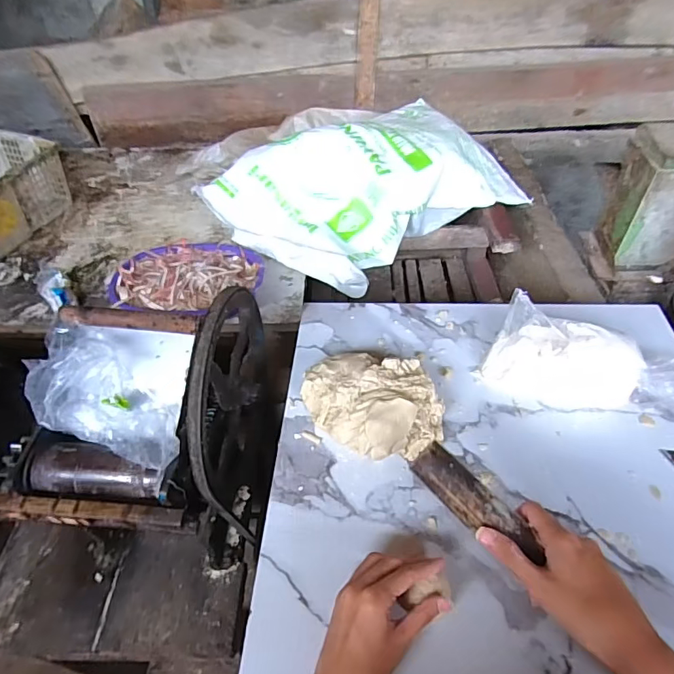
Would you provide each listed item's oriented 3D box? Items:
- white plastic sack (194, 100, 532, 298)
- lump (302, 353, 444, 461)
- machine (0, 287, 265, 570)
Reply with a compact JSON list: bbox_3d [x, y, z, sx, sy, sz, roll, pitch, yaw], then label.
[{"bbox_3d":[0.085,-0.360,1.113,0.683,0.192,0.397,-28,53,-22],"label":"white plastic sack"},{"bbox_3d":[0.044,0.066,0.545,0.134,0.065,0.160,-27,53,-22],"label":"lump"},{"bbox_3d":[-0.233,0.116,0.618,0.237,0.346,0.274,3,48,4],"label":"machine"}]

